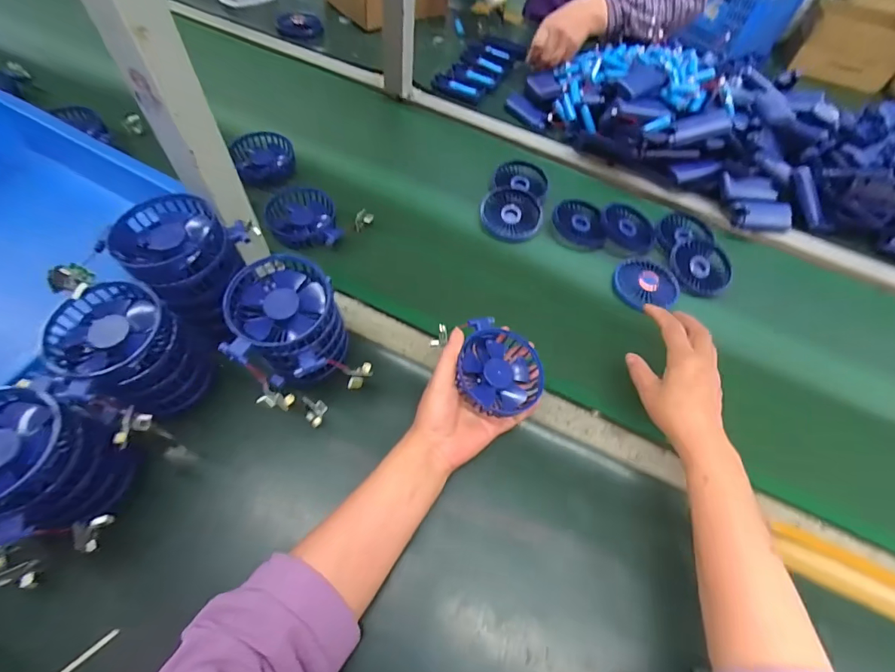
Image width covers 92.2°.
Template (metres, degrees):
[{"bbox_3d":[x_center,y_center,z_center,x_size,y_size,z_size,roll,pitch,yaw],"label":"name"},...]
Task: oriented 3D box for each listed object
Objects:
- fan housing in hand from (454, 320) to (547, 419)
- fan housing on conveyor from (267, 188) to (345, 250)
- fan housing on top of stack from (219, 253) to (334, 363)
[{"bbox_3d":[0.055,0.032,0.434,0.082,0.030,0.088,12,59,4],"label":"fan housing in hand"},{"bbox_3d":[-0.194,-0.159,0.580,0.087,0.029,0.110,-16,62,-15],"label":"fan housing on conveyor"},{"bbox_3d":[-0.151,-0.026,0.390,0.085,0.029,0.104,3,58,-5],"label":"fan housing on top of stack"}]

